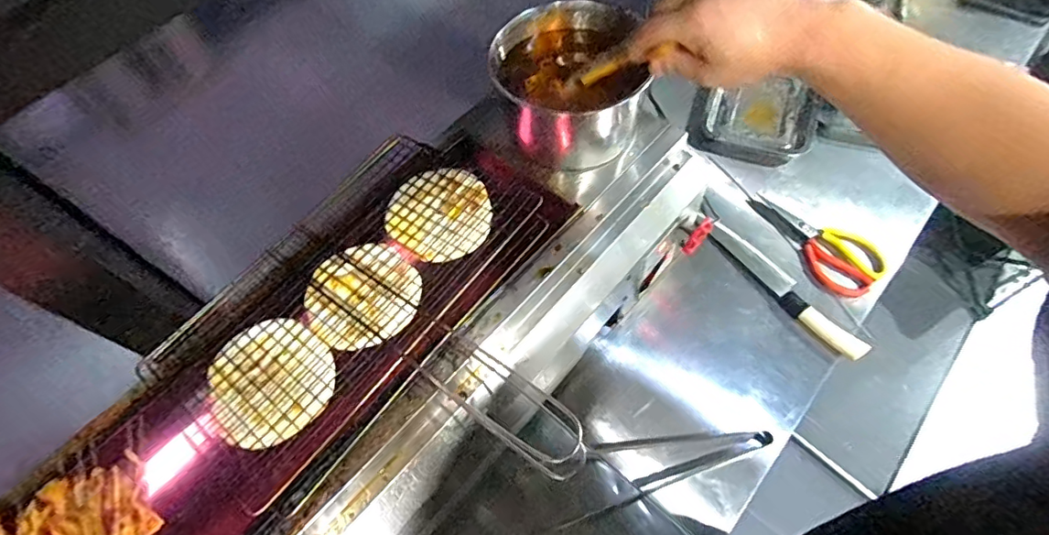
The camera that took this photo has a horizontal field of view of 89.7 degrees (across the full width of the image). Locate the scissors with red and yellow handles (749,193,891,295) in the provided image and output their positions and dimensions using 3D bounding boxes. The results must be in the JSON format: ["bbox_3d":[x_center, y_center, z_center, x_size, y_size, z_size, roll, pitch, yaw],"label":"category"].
[{"bbox_3d":[0.463,-0.050,0.827,0.101,0.019,0.207,-29,62,-11],"label":"scissors with red and yellow handles"}]

